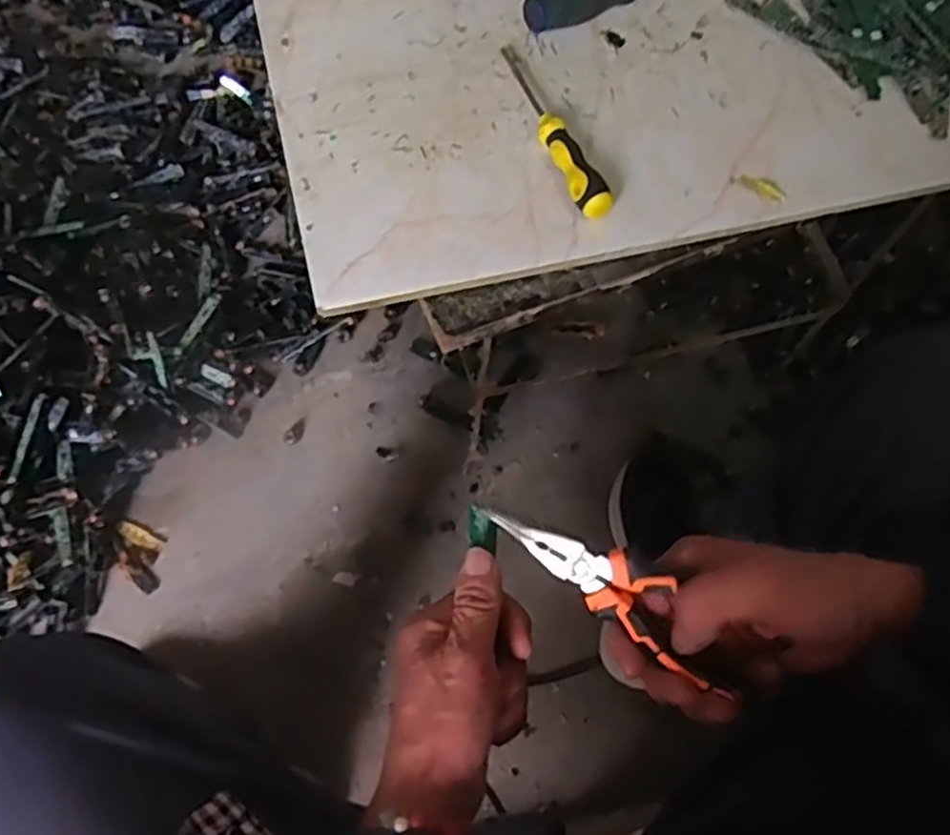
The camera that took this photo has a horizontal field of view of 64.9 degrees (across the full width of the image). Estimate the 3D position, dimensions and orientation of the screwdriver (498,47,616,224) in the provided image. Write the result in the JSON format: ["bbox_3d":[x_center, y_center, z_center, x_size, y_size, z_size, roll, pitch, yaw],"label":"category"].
[{"bbox_3d":[0.053,-0.202,0.509,0.024,0.023,0.162,-17,67,-10],"label":"screwdriver"}]

